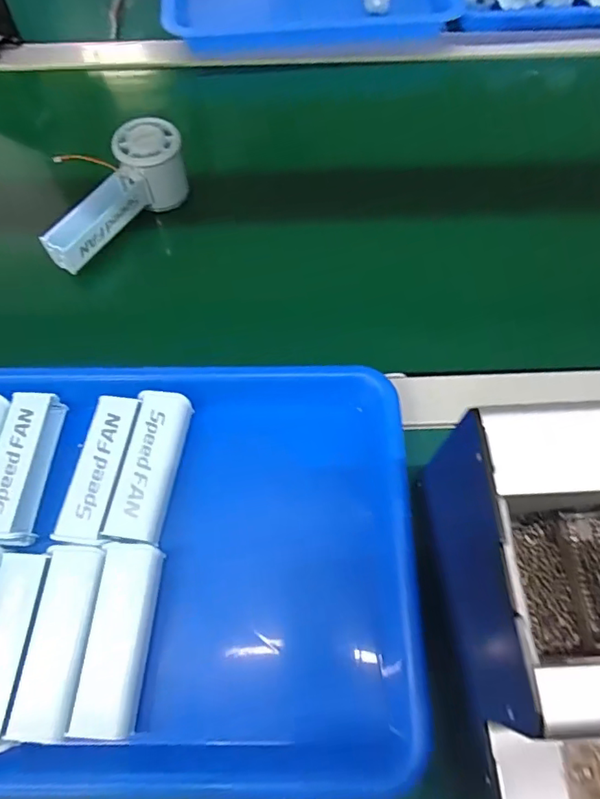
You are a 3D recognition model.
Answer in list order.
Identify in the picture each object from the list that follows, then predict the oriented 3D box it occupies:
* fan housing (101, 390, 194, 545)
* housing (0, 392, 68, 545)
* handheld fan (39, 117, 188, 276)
[{"bbox_3d":[-0.099,0.045,0.348,0.035,0.021,0.100,6,65,3],"label":"fan housing"},{"bbox_3d":[-0.189,0.045,0.349,0.031,0.022,0.101,3,65,2],"label":"housing"},{"bbox_3d":[-0.162,-0.175,0.447,0.049,0.060,0.150,36,70,16],"label":"handheld fan"}]

